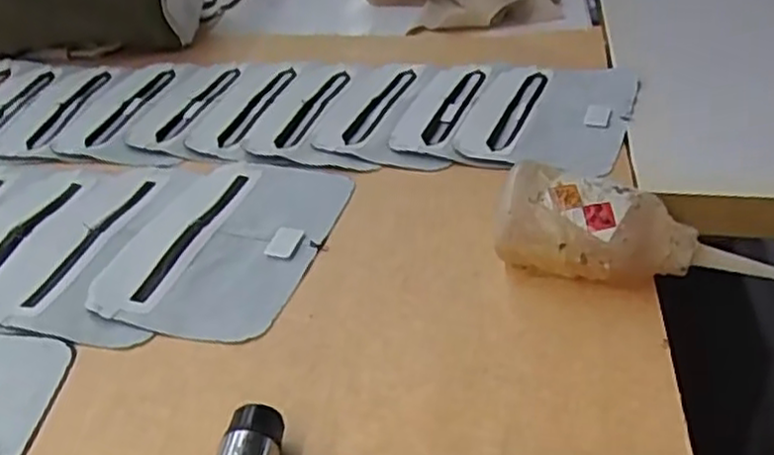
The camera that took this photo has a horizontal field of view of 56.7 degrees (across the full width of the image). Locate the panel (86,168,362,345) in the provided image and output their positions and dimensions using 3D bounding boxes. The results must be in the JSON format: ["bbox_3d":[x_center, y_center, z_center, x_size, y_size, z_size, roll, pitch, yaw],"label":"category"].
[{"bbox_3d":[-0.116,0.007,0.518,0.142,0.008,0.192,6,36,12],"label":"panel"}]

